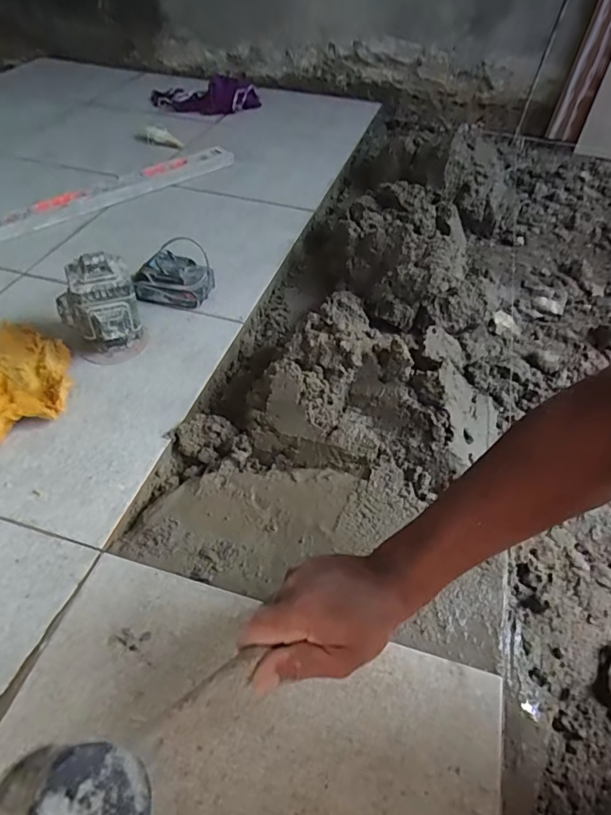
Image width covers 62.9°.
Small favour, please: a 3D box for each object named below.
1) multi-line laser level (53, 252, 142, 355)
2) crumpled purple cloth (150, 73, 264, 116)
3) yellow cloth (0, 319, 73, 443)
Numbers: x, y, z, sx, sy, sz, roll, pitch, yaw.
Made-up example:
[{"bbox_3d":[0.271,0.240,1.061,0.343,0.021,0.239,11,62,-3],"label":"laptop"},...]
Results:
[{"bbox_3d":[-0.279,-0.130,0.680,0.099,0.136,0.091,-19,51,-18],"label":"multi-line laser level"},{"bbox_3d":[-0.290,-0.906,1.429,0.303,0.043,0.161,-4,48,-6],"label":"crumpled purple cloth"},{"bbox_3d":[-0.380,-0.023,0.644,0.161,0.034,0.204,14,48,11],"label":"yellow cloth"}]

